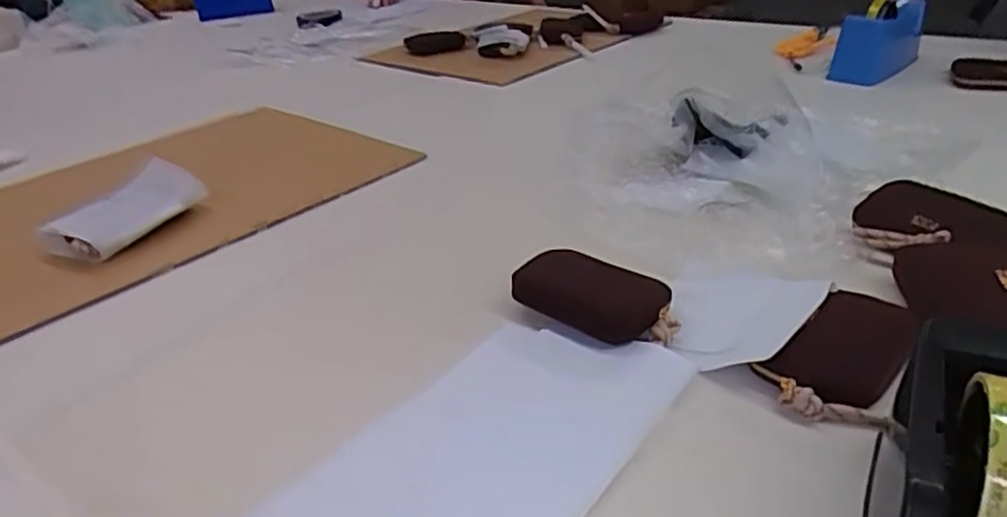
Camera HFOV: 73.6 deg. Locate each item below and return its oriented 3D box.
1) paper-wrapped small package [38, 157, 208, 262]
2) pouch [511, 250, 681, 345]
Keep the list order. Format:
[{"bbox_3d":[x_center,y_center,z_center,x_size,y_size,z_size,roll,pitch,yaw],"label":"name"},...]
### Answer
[{"bbox_3d":[-0.385,-0.055,0.691,0.072,0.039,0.143,13,34,27],"label":"paper-wrapped small package"},{"bbox_3d":[0.076,0.029,0.533,0.128,0.021,0.076,16,36,31],"label":"pouch"}]

